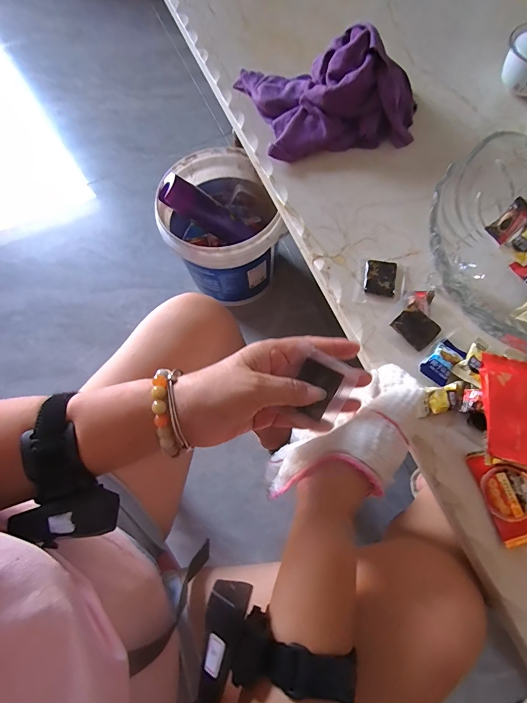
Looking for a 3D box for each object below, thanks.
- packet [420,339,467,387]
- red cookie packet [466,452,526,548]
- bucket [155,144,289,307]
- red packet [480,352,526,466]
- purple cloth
[{"bbox_3d":[0.184,0.010,0.368,0.028,0.014,0.047,42,77,15],"label":"packet"},{"bbox_3d":[0.224,0.128,0.327,0.049,0.014,0.078,-16,70,-3],"label":"red cookie packet"},{"bbox_3d":[-0.092,-0.262,0.824,0.234,0.256,0.250,-13,70,-2],"label":"bucket"},{"bbox_3d":[0.229,0.051,0.329,0.054,0.013,0.101,12,67,4],"label":"red packet"},{"bbox_3d":[0.083,-0.346,0.466,0.218,0.081,0.163,-8,70,-1],"label":"purple cloth"}]

